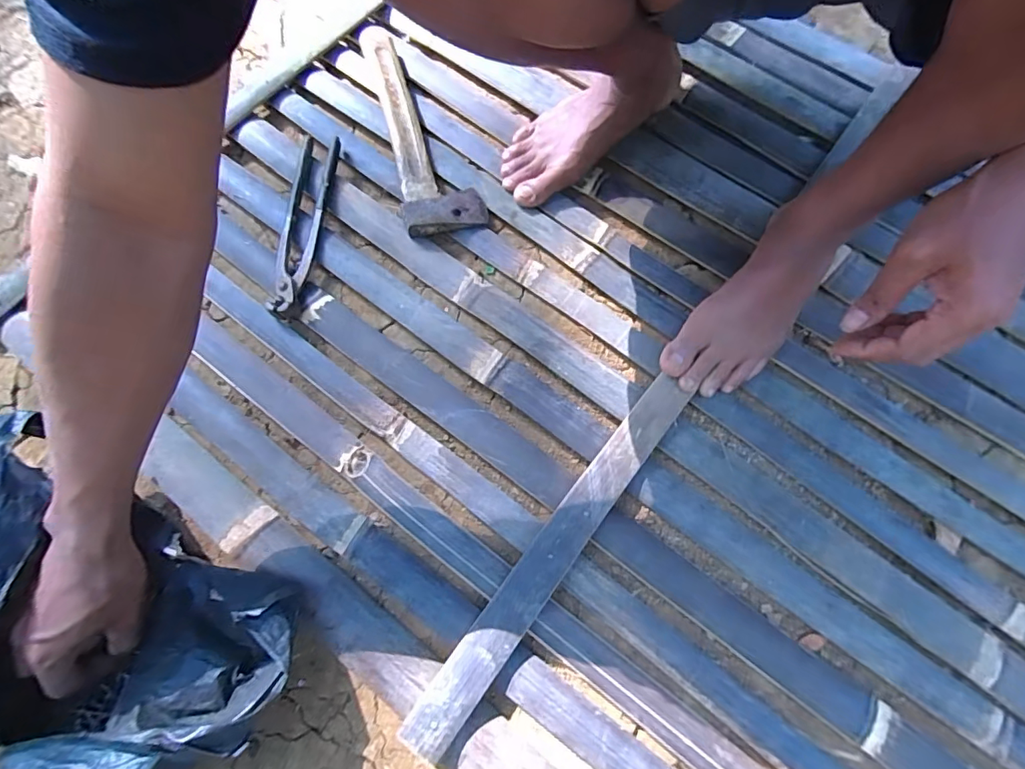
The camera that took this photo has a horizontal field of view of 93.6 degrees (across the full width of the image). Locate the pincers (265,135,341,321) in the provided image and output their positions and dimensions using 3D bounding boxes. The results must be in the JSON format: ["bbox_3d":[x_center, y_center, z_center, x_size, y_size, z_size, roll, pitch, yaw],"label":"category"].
[{"bbox_3d":[-0.224,-0.176,0.517,0.045,0.023,0.228,3,73,3],"label":"pincers"}]

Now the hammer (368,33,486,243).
[{"bbox_3d":[-0.107,-0.290,0.547,0.082,0.026,0.265,-17,73,-3],"label":"hammer"}]

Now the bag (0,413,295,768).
[{"bbox_3d":[-0.308,0.182,0.351,0.264,0.142,0.192,30,76,10],"label":"bag"}]

